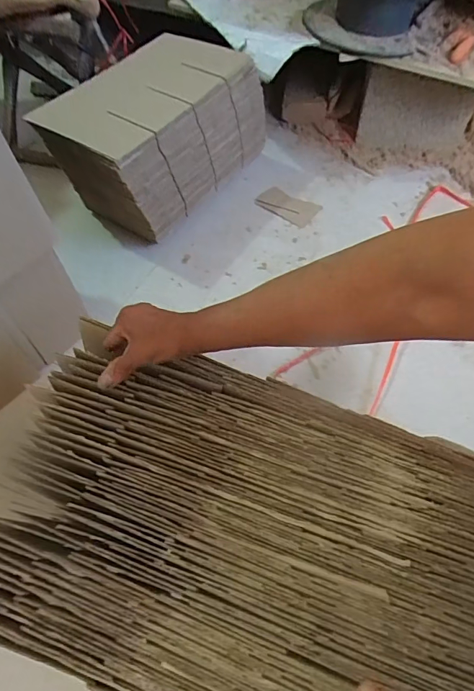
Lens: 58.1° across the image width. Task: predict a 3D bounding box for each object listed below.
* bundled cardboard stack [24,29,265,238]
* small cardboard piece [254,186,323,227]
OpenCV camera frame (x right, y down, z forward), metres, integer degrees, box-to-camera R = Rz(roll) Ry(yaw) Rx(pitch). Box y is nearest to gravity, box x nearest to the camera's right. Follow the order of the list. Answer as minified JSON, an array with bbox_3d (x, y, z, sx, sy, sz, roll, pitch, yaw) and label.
[{"bbox_3d":[-0.133,-0.388,0.795,0.190,0.213,0.389,32,63,18],"label":"bundled cardboard stack"},{"bbox_3d":[0.106,-0.297,0.905,0.128,0.004,0.078,31,62,18],"label":"small cardboard piece"}]

